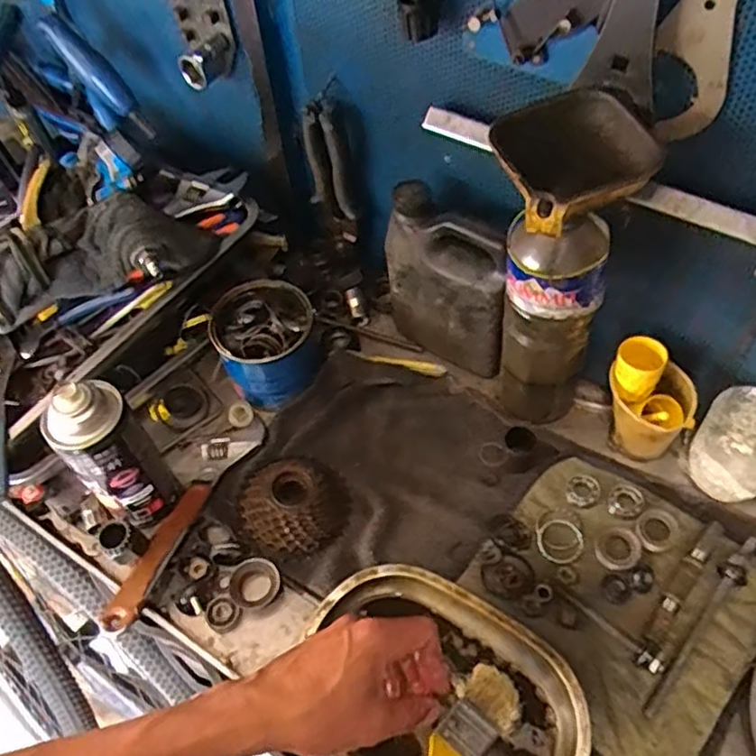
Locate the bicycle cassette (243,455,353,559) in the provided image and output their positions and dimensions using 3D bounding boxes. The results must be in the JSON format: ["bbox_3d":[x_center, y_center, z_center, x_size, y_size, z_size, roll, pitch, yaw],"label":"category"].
[{"bbox_3d":[-0.076,0.111,0.625,0.095,0.029,0.096,-2,54,3],"label":"bicycle cassette"}]

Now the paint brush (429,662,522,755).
[{"bbox_3d":[0.040,0.278,0.472,0.042,0.013,0.172,34,57,25],"label":"paint brush"}]

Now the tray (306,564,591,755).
[{"bbox_3d":[0.046,0.244,0.520,0.217,0.035,0.157,22,59,19],"label":"tray"}]

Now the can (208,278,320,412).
[{"bbox_3d":[-0.112,-0.035,0.692,0.096,0.087,0.097,-2,54,3],"label":"can"}]

